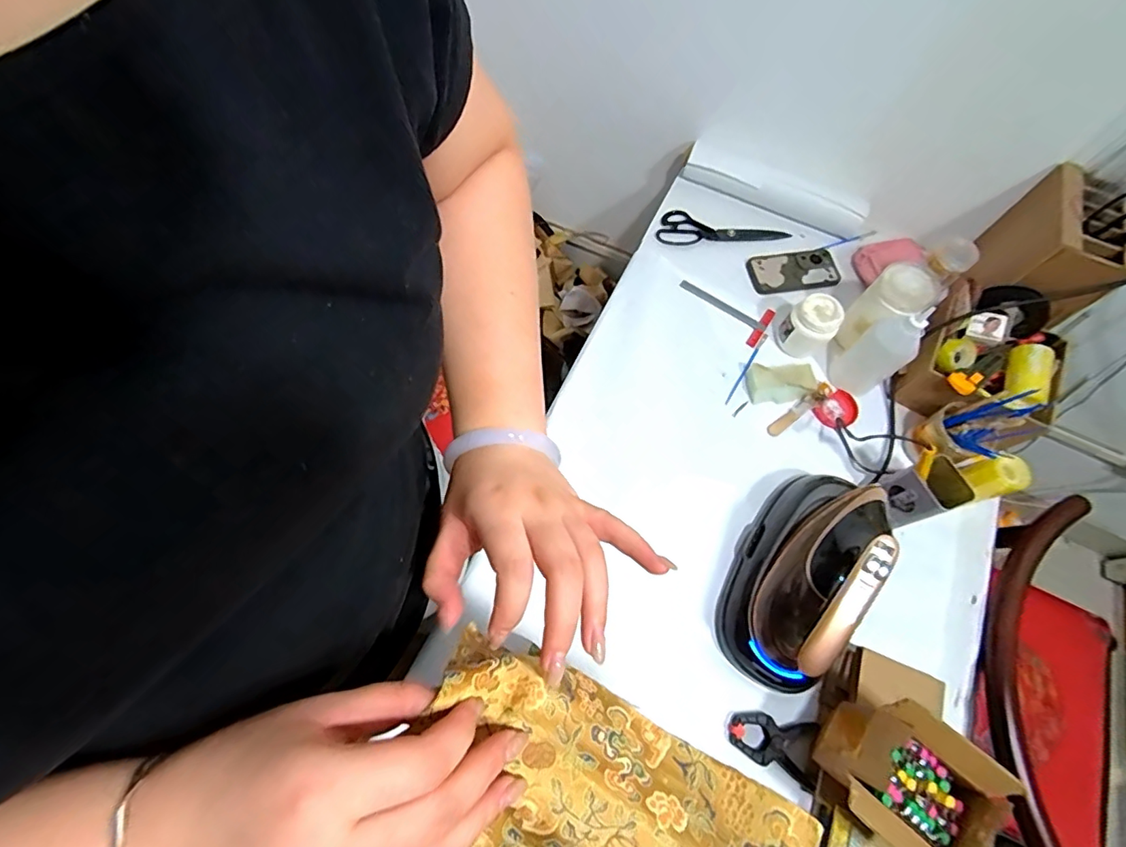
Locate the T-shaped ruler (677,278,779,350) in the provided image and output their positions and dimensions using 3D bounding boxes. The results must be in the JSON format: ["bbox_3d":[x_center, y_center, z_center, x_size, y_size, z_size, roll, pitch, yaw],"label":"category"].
[{"bbox_3d":[0.288,-0.211,0.930,0.169,0.007,0.081,34,69,11],"label":"T-shaped ruler"}]

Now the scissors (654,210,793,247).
[{"bbox_3d":[0.309,-0.372,0.993,0.249,0.019,0.067,3,67,-2],"label":"scissors"}]

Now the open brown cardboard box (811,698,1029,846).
[{"bbox_3d":[0.370,0.391,0.560,0.142,0.111,0.126,38,70,12],"label":"open brown cardboard box"}]

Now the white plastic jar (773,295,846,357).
[{"bbox_3d":[0.411,-0.163,0.867,0.079,0.091,0.071,43,71,14],"label":"white plastic jar"}]

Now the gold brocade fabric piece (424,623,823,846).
[{"bbox_3d":[0.019,0.196,0.265,0.206,0.047,0.112,33,69,10],"label":"gold brocade fabric piece"}]

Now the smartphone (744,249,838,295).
[{"bbox_3d":[0.429,-0.283,0.962,0.162,0.019,0.082,-9,68,-7],"label":"smartphone"}]

